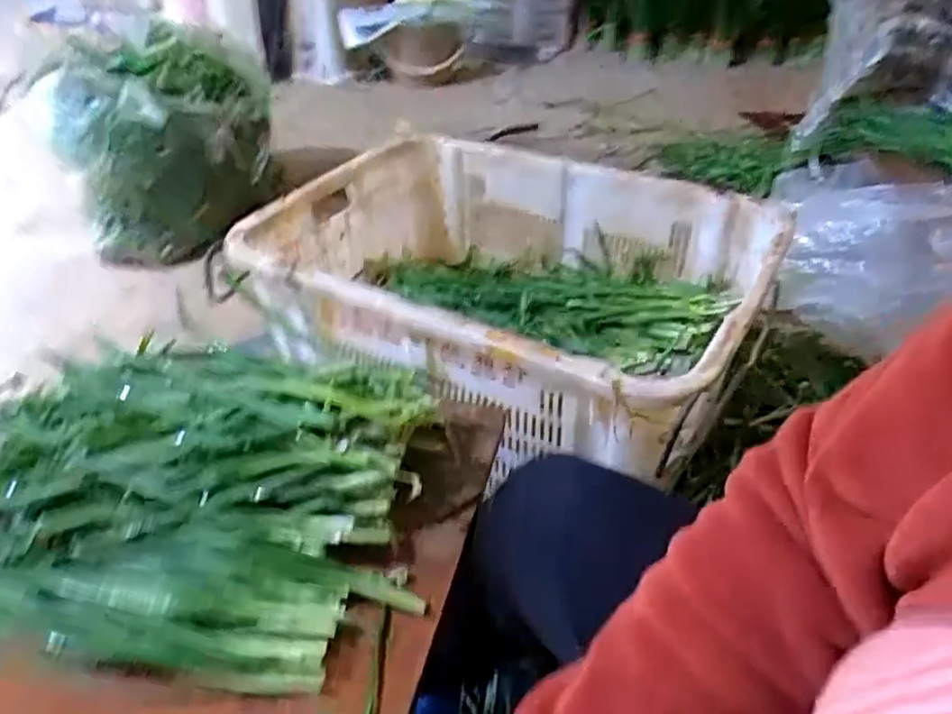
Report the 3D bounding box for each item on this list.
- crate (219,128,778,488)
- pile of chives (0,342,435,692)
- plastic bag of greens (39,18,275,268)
[{"bbox_3d":[0.042,-0.108,1.007,0.692,0.238,0.546,16,43,21],"label":"crate"},{"bbox_3d":[-0.264,0.105,0.542,0.433,0.094,0.279,1,40,4],"label":"pile of chives"},{"bbox_3d":[-0.727,-0.498,1.580,0.464,0.429,0.341,-23,44,-23],"label":"plastic bag of greens"}]

